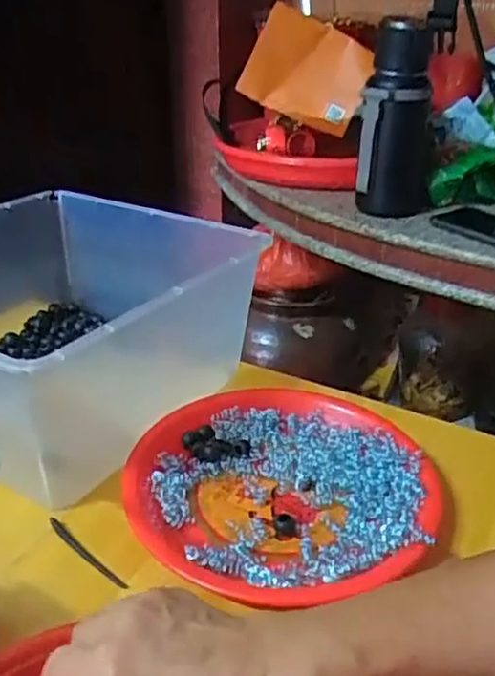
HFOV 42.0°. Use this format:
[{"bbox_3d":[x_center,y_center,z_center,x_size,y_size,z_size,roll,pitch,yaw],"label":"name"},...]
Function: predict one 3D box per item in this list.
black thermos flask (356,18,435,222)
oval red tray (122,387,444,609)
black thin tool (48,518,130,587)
[{"bbox_3d":[0.186,-0.264,0.787,0.084,0.222,0.079,9,34,16],"label":"black thermos flask"},{"bbox_3d":[0.026,0.106,0.487,0.223,0.027,0.214,-9,33,-13],"label":"oval red tray"},{"bbox_3d":[-0.110,0.148,0.441,0.083,0.010,0.007,26,41,36],"label":"black thin tool"}]

